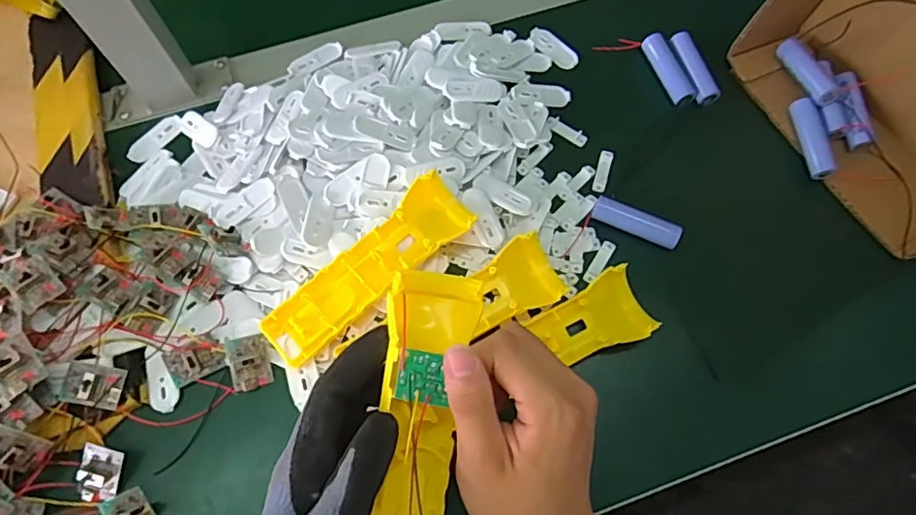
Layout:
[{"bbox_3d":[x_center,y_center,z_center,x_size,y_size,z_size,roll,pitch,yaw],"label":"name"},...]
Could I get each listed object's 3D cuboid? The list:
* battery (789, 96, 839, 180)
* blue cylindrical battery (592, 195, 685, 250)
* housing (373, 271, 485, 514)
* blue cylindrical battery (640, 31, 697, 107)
[{"bbox_3d":[0.283,-0.095,0.454,0.018,0.013,0.070,-4,68,-1],"label":"battery"},{"bbox_3d":[0.135,-0.026,0.431,0.065,0.018,0.018,23,70,9],"label":"blue cylindrical battery"},{"bbox_3d":[-0.018,0.091,0.288,0.044,0.033,0.162,6,93,0],"label":"housing"},{"bbox_3d":[0.177,-0.158,0.481,0.019,0.015,0.066,-22,70,-8],"label":"blue cylindrical battery"}]

